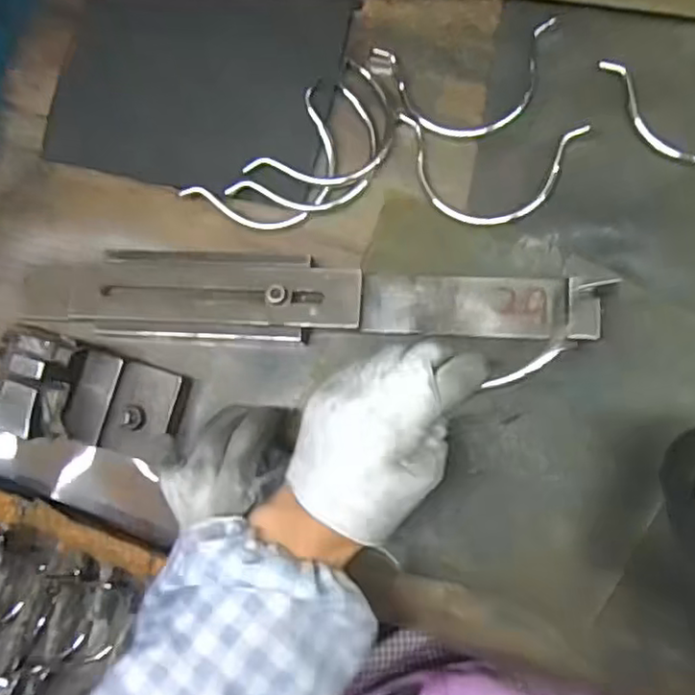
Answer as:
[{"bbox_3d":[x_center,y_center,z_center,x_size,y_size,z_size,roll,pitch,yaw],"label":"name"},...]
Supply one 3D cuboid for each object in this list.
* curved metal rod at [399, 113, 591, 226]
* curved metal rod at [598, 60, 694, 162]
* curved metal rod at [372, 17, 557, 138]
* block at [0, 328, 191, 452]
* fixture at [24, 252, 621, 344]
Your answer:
[{"bbox_3d":[0.090,-0.119,0.440,0.122,0.014,0.069,11,85,9],"label":"curved metal rod"},{"bbox_3d":[0.231,-0.155,0.421,0.128,0.005,0.071,0,84,8],"label":"curved metal rod"},{"bbox_3d":[0.083,-0.182,0.451,0.122,0.010,0.072,-6,83,7],"label":"curved metal rod"},{"bbox_3d":[-0.175,0.029,0.425,0.121,0.072,0.070,11,85,9],"label":"block"},{"bbox_3d":[-0.031,-0.031,0.443,0.377,0.023,0.057,2,84,8],"label":"fixture"}]

